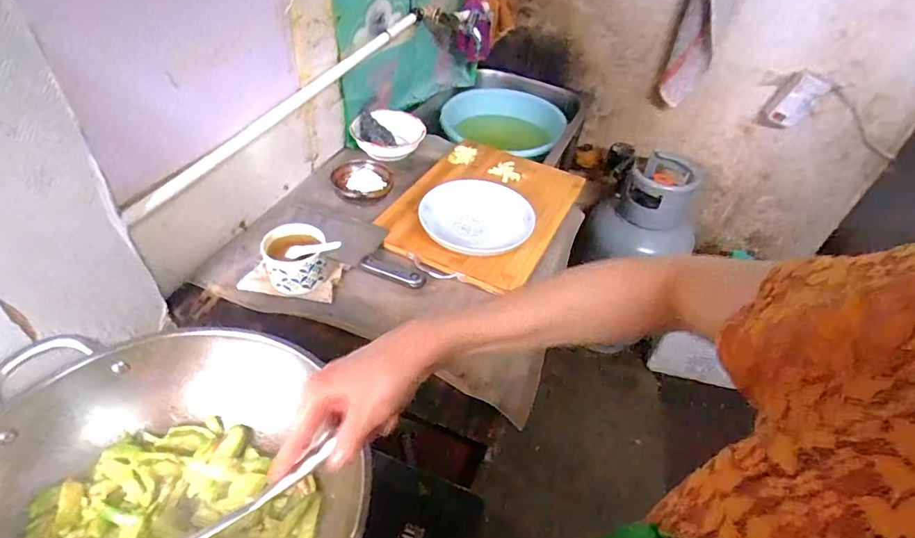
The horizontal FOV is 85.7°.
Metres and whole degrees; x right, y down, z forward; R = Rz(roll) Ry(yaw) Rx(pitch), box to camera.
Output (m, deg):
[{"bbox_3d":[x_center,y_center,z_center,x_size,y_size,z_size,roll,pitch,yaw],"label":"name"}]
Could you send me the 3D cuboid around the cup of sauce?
[{"bbox_3d":[-0.236,-0.016,0.737,0.098,0.068,0.083,-19,48,-26],"label":"cup of sauce"}]

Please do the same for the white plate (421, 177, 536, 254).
[{"bbox_3d":[0.037,-0.089,0.827,0.176,0.028,0.171,3,54,-3],"label":"white plate"}]

